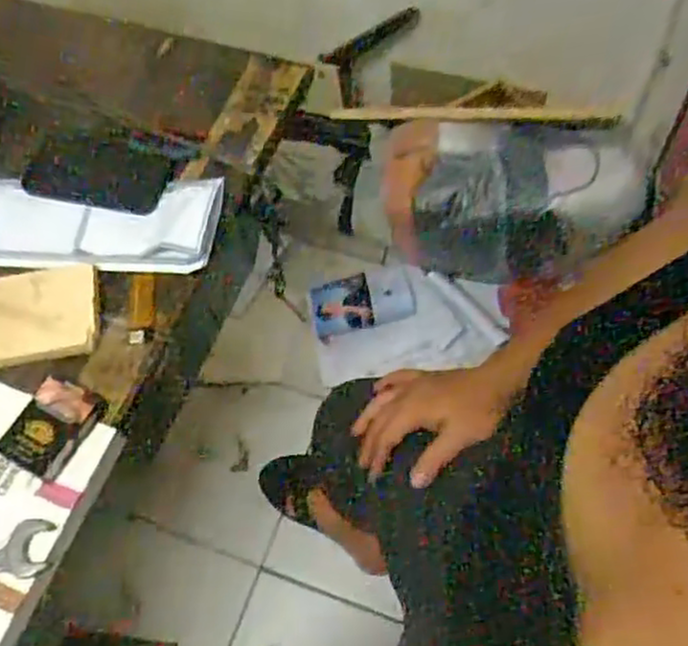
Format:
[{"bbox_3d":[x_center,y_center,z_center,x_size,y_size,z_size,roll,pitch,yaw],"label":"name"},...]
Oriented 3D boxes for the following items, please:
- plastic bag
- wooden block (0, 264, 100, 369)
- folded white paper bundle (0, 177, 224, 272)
[{"bbox_3d":[0.242,-0.200,1.273,0.475,0.256,0.205,13,63,11],"label":"plastic bag"},{"bbox_3d":[-0.354,-0.008,0.775,0.192,0.019,0.109,-11,61,-2],"label":"wooden block"},{"bbox_3d":[-0.294,-0.116,0.825,0.305,0.024,0.112,3,61,6],"label":"folded white paper bundle"}]

